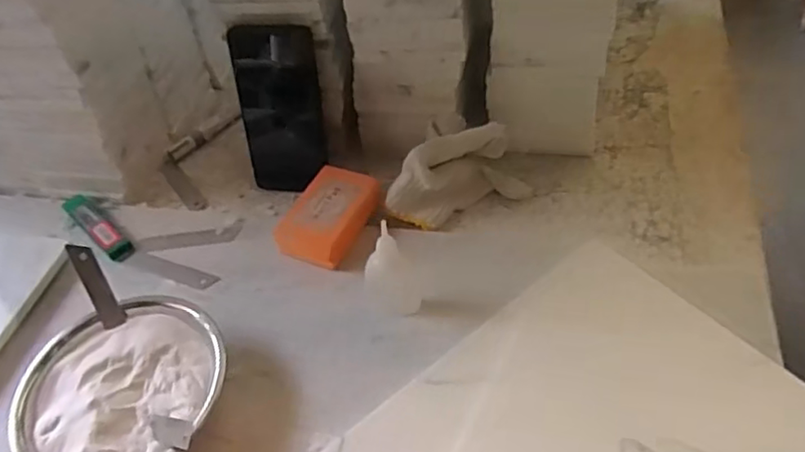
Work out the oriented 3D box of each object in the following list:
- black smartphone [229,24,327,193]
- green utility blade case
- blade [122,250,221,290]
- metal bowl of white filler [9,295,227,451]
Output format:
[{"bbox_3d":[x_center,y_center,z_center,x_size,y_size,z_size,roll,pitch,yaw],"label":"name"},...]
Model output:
[{"bbox_3d":[-0.116,-0.108,0.603,0.076,0.164,0.008,4,32,8],"label":"black smartphone"},{"bbox_3d":[-0.300,-0.002,0.616,0.107,0.015,0.023,35,60,29],"label":"green utility blade case"},{"bbox_3d":[-0.214,0.042,0.584,0.100,0.004,0.020,15,44,24],"label":"blade"},{"bbox_3d":[-0.206,0.126,0.472,0.148,0.049,0.143,-2,49,3],"label":"metal bowl of white filler"}]

